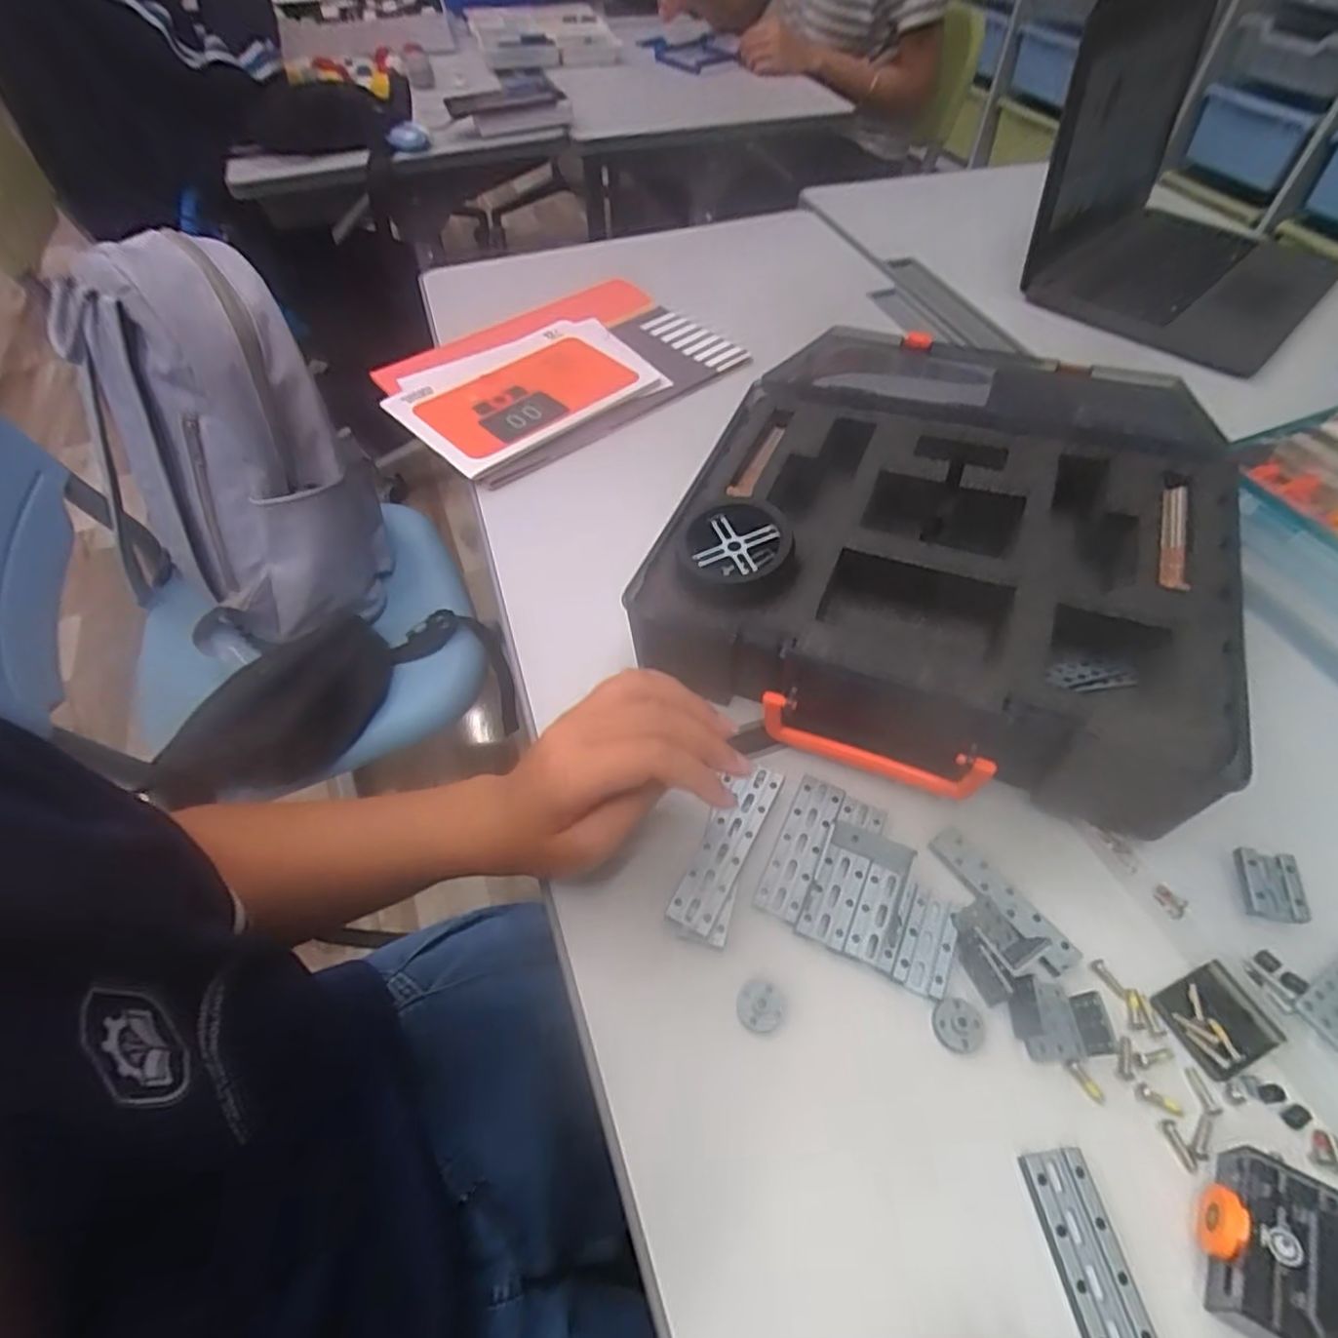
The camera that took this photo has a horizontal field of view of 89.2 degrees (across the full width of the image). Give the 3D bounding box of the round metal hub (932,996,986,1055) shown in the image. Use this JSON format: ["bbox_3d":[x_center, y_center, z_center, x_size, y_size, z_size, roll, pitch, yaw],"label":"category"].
[{"bbox_3d":[0.131,0.160,0.305,0.023,0.004,0.022,-1,53,2],"label":"round metal hub"}]

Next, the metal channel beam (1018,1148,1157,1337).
[{"bbox_3d":[0.159,0.223,0.258,0.026,0.005,0.063,-7,53,-3],"label":"metal channel beam"}]

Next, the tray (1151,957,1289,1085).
[{"bbox_3d":[0.248,0.158,0.307,0.042,0.005,0.037,-21,55,-13],"label":"tray"}]

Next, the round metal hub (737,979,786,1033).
[{"bbox_3d":[0.042,0.156,0.314,0.022,0.008,0.022,-1,53,2],"label":"round metal hub"}]

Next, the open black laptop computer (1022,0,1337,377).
[{"bbox_3d":[0.531,-0.483,0.645,0.302,0.216,0.256,-38,62,-25],"label":"open black laptop computer"}]

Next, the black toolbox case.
[{"bbox_3d":[0.165,-0.081,0.432,0.300,0.084,0.310,15,55,14],"label":"black toolbox case"}]

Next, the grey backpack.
[{"bbox_3d":[-0.456,-0.229,0.723,0.207,0.393,0.175,-8,29,-3],"label":"grey backpack"}]

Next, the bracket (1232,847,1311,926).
[{"bbox_3d":[0.296,0.106,0.334,0.025,0.008,0.033,6,53,8],"label":"bracket"}]

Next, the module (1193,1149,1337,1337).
[{"bbox_3d":[0.235,0.220,0.246,0.068,0.022,0.055,25,58,20],"label":"module"}]

